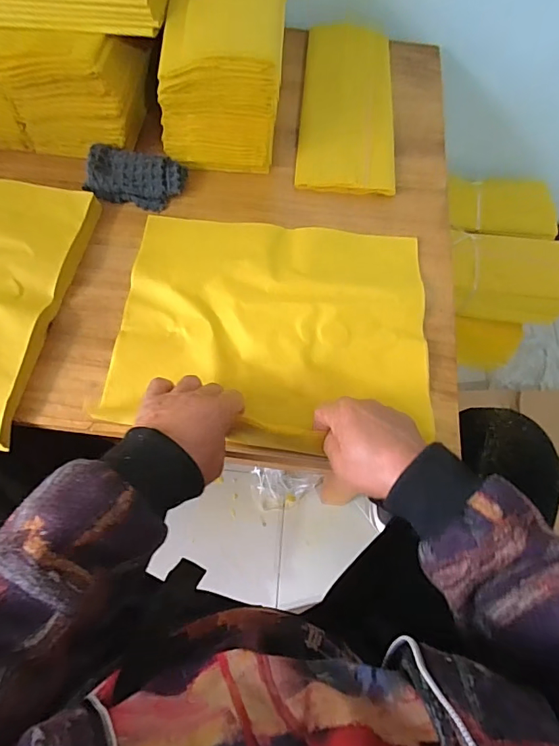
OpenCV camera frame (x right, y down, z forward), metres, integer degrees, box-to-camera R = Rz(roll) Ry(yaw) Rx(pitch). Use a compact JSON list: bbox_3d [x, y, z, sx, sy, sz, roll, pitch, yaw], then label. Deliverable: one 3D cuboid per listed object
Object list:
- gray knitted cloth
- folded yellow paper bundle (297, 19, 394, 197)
[{"bbox_3d":[-0.172,-0.233,0.533,0.111,0.014,0.068,13,83,-4],"label":"gray knitted cloth"},{"bbox_3d":[0.093,-0.376,0.608,0.121,0.016,0.324,5,66,-1],"label":"folded yellow paper bundle"}]

